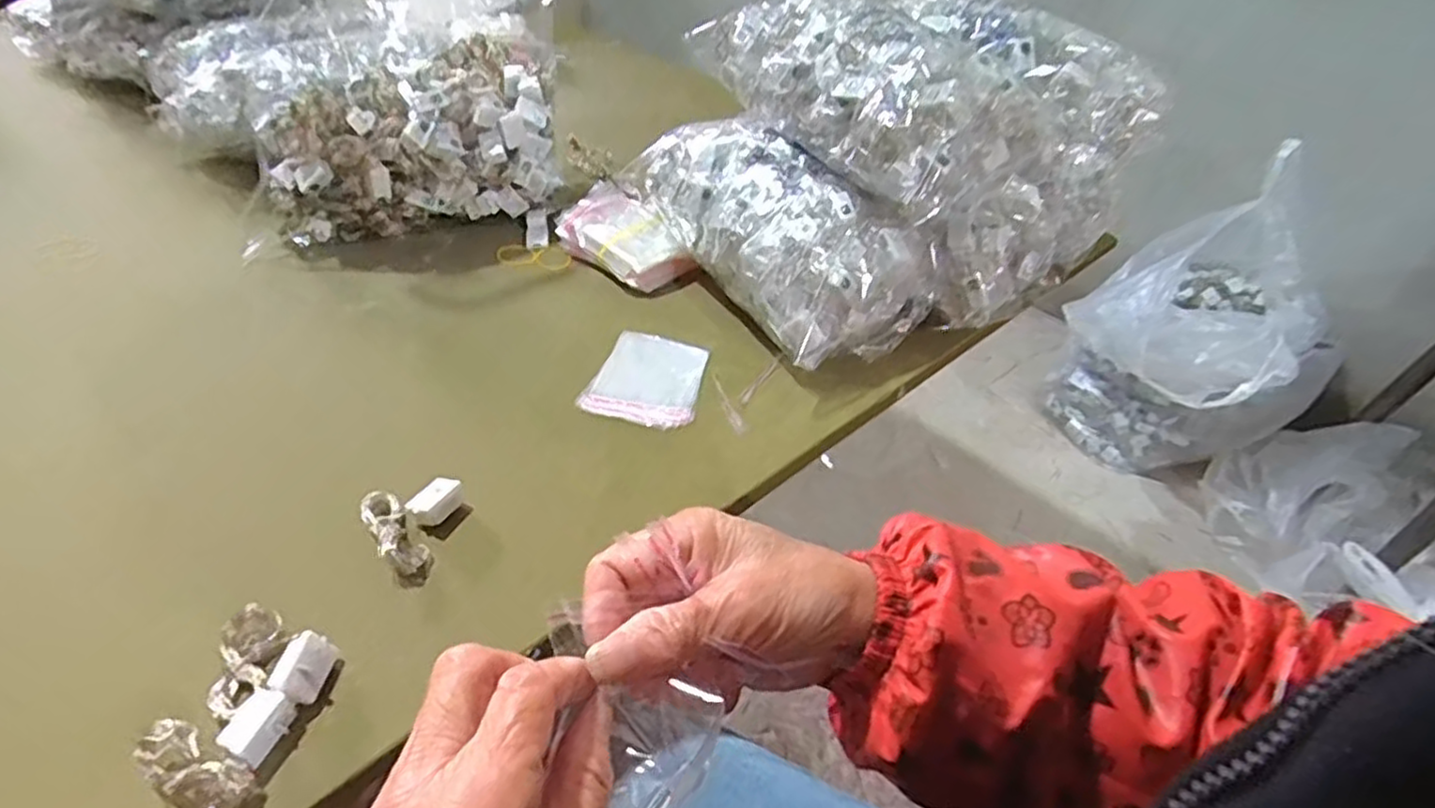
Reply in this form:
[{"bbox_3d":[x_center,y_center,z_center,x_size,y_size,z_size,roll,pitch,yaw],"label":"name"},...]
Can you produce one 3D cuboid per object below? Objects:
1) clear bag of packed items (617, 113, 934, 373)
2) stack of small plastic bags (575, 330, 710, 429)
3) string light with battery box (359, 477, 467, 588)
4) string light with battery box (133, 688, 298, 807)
[{"bbox_3d":[0.044,-0.153,0.591,0.135,0.109,0.279,-19,46,-26],"label":"clear bag of packed items"},{"bbox_3d":[-0.048,-0.020,0.519,0.078,0.004,0.089,14,46,13],"label":"stack of small plastic bags"},{"bbox_3d":[-0.163,0.064,0.394,0.051,0.013,0.065,-24,48,-30],"label":"string light with battery box"},{"bbox_3d":[-0.211,0.144,0.298,0.050,0.023,0.046,4,40,-1],"label":"string light with battery box"}]

